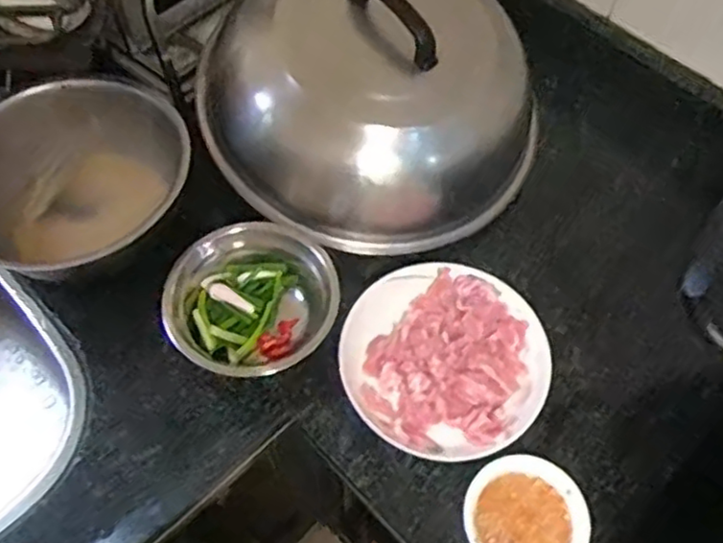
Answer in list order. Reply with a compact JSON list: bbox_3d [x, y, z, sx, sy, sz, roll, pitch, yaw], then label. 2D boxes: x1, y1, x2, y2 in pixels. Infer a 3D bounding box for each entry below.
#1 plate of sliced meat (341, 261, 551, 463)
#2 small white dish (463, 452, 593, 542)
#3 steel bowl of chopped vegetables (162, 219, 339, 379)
[{"bbox_3d":[0.076,0.076,0.615,0.178,0.027,0.181,0,59,-1],"label":"plate of sliced meat"},{"bbox_3d":[0.133,0.200,0.548,0.095,0.024,0.099,0,59,-1],"label":"small white dish"},{"bbox_3d":[-0.099,0.026,0.629,0.153,0.066,0.143,0,59,-1],"label":"steel bowl of chopped vegetables"}]

